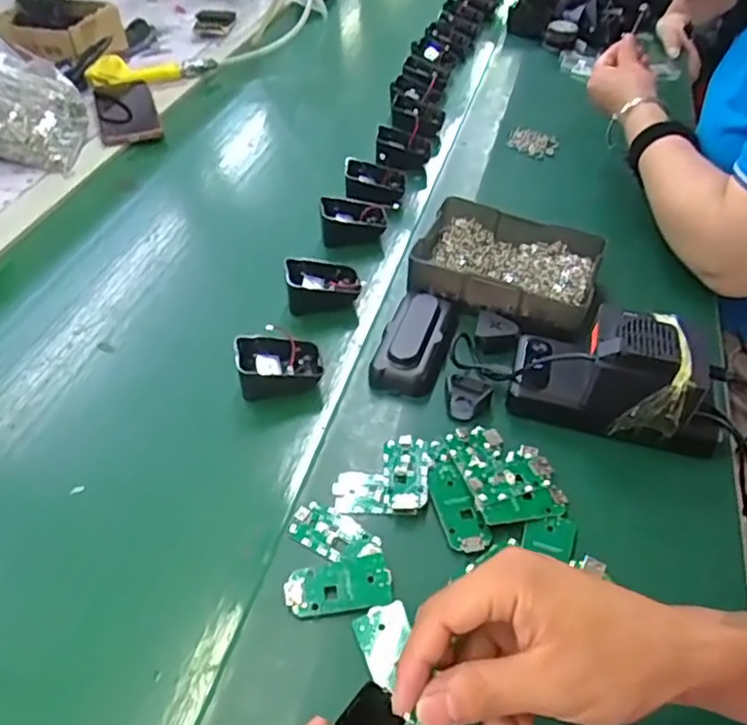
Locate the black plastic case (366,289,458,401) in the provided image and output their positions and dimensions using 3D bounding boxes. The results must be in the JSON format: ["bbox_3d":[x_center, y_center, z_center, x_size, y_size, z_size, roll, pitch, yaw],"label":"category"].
[{"bbox_3d":[0.036,-0.023,0.551,0.054,0.027,0.111,10,46,13],"label":"black plastic case"}]

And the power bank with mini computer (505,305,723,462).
[{"bbox_3d":[0.185,0.003,0.492,0.152,0.076,0.075,12,47,15],"label":"power bank with mini computer"}]

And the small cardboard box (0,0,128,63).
[{"bbox_3d":[-0.468,-0.484,0.985,0.158,0.075,0.132,16,47,17],"label":"small cardboard box"}]

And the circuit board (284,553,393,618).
[{"bbox_3d":[-0.021,0.138,0.402,0.063,0.005,0.033,-10,45,-7],"label":"circuit board"}]

